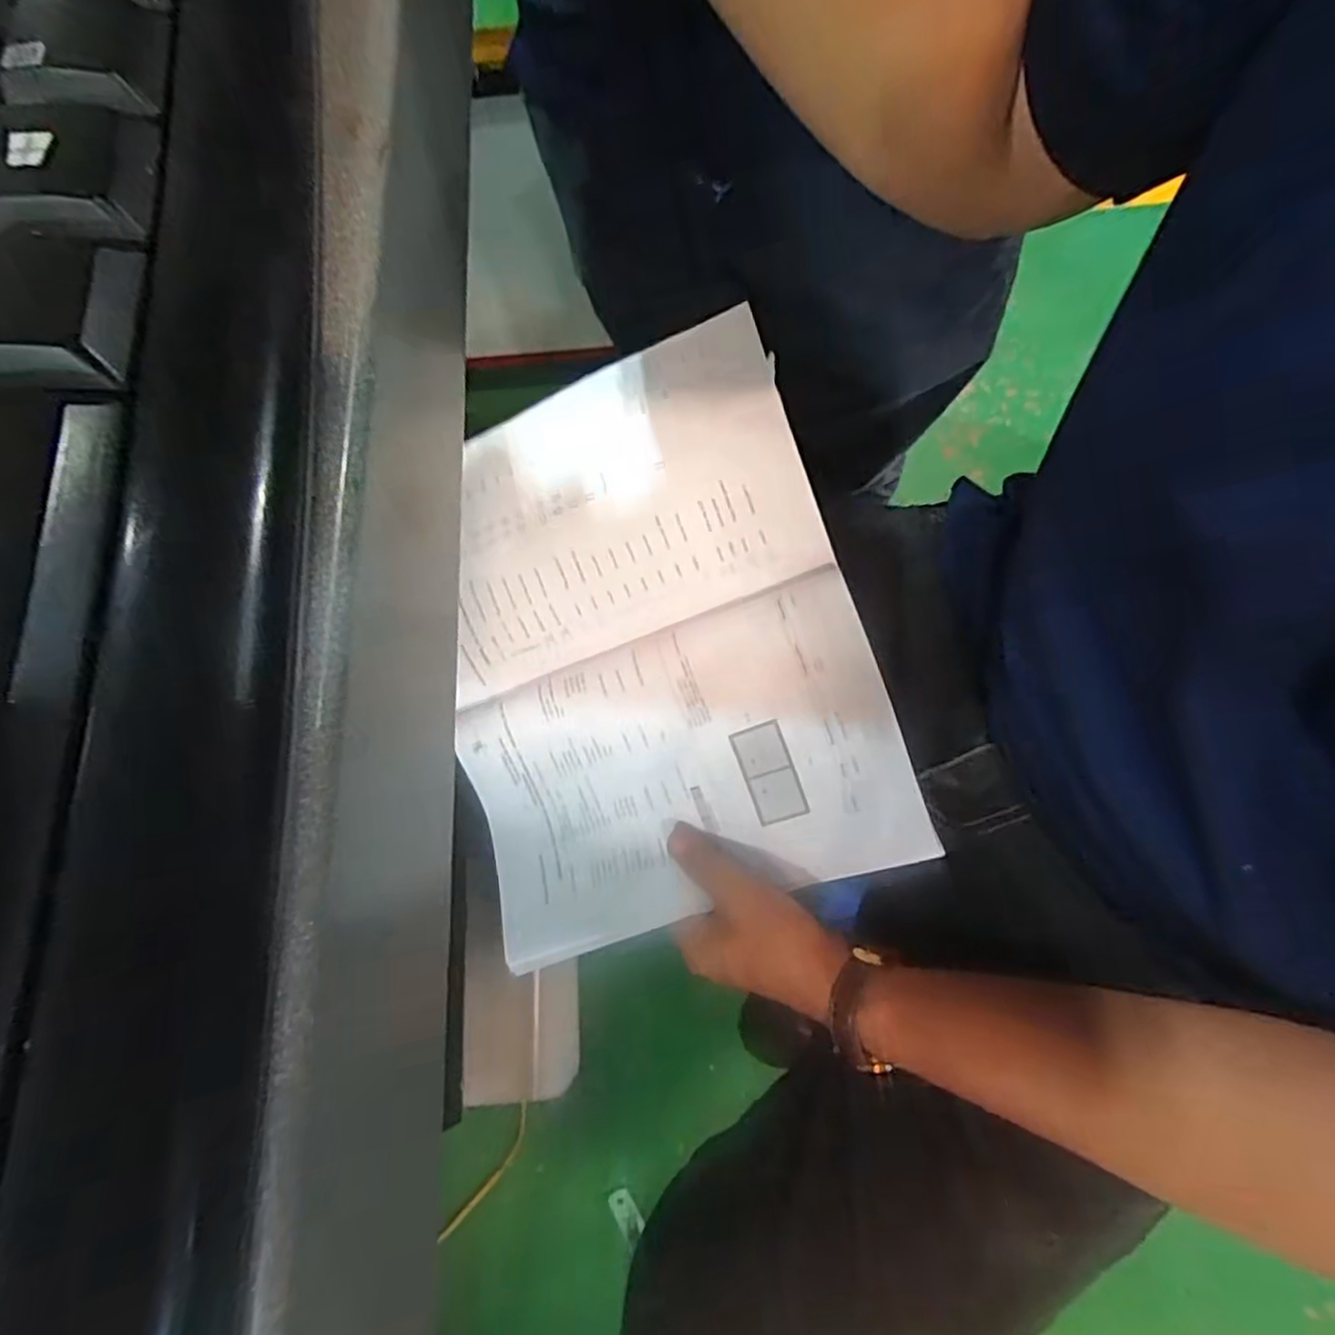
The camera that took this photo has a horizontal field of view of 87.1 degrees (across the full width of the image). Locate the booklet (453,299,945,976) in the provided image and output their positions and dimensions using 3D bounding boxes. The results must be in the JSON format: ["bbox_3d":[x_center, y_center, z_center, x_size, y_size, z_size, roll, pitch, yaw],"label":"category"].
[{"bbox_3d":[-0.025,-0.015,0.472,0.289,0.050,0.360,-19,89,16],"label":"booklet"}]

